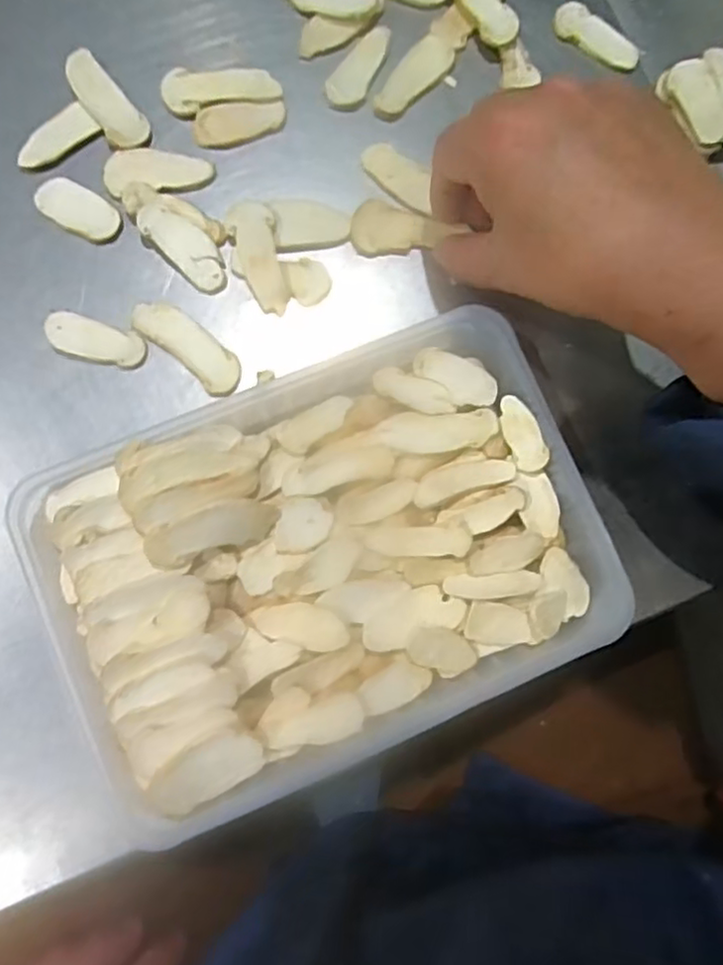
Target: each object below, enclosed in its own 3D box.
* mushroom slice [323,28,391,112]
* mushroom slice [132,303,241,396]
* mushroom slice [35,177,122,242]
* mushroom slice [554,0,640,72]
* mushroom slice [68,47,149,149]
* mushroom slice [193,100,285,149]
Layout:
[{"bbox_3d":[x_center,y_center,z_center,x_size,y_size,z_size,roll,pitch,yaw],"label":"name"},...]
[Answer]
[{"bbox_3d":[-0.001,-0.212,0.337,0.020,0.004,0.050,31,80,2],"label":"mushroom slice"},{"bbox_3d":[-0.081,-0.065,0.307,0.055,0.004,0.021,40,81,4],"label":"mushroom slice"},{"bbox_3d":[-0.135,-0.130,0.315,0.041,0.004,0.022,31,80,2],"label":"mushroom slice"},{"bbox_3d":[0.127,-0.240,0.357,0.049,0.005,0.023,33,80,2],"label":"mushroom slice"},{"bbox_3d":[-0.125,-0.186,0.322,0.020,0.006,0.052,-38,85,-9],"label":"mushroom slice"},{"bbox_3d":[-0.060,-0.179,0.330,0.046,0.004,0.019,-16,100,-9],"label":"mushroom slice"}]

